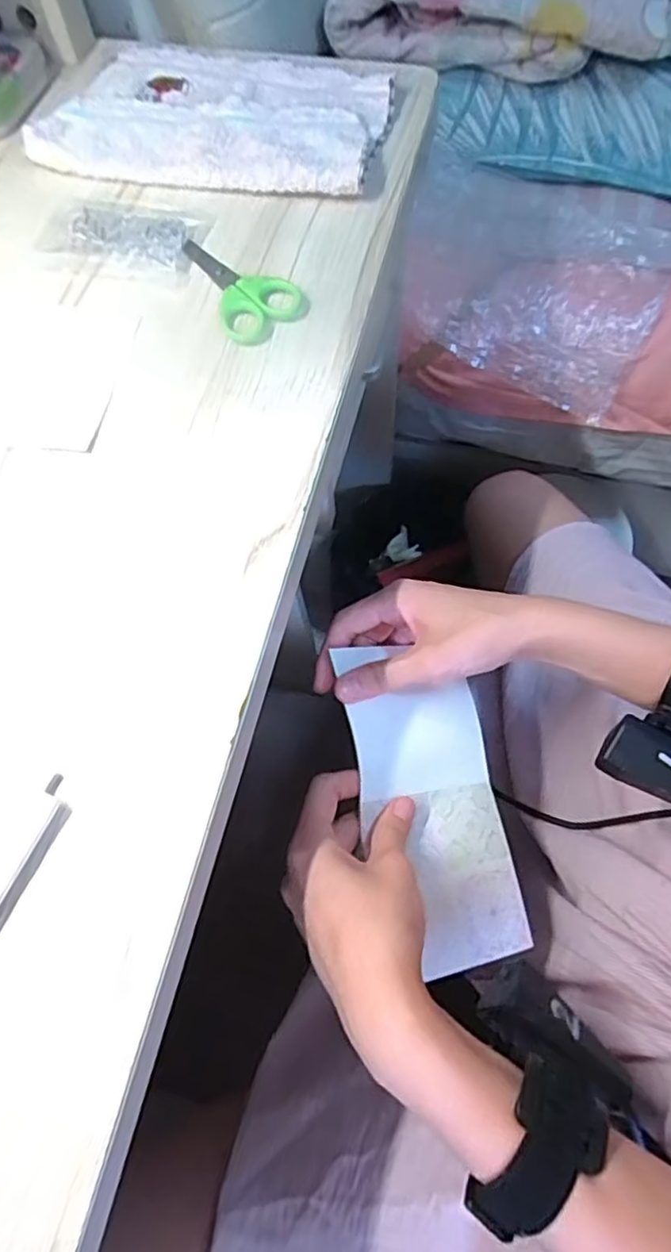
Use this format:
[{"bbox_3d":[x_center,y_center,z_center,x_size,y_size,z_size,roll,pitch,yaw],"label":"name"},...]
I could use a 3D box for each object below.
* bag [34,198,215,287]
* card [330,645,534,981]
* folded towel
[{"bbox_3d":[-0.138,-0.246,0.393,0.108,0.012,0.062,15,70,7],"label":"bag"},{"bbox_3d":[0.060,0.105,0.394,0.096,0.009,0.190,-1,70,-27],"label":"card"},{"bbox_3d":[-0.080,-0.358,0.431,0.228,0.017,0.151,10,70,6],"label":"folded towel"}]

